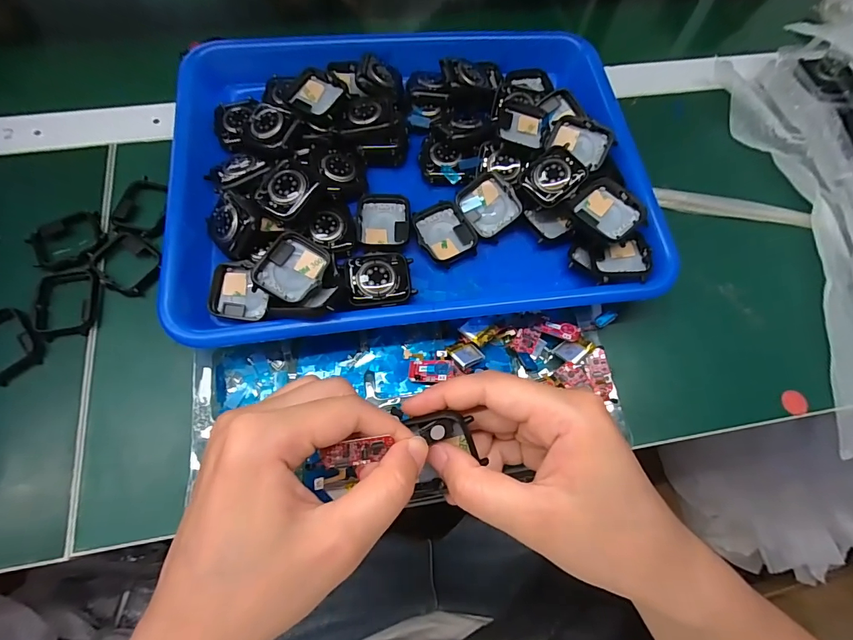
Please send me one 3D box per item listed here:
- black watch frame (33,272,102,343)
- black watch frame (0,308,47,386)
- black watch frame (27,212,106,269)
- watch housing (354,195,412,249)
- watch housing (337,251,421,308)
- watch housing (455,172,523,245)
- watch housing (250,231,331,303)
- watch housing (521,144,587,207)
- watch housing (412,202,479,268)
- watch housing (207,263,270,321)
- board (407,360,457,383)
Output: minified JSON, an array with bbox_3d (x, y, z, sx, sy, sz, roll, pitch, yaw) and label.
[{"bbox_3d":[-0.238,-0.011,0.279,0.040,0.010,0.048,-1,68,-3],"label":"black watch frame"},{"bbox_3d":[-0.271,0.016,0.266,0.042,0.009,0.045,-37,74,-16],"label":"black watch frame"},{"bbox_3d":[-0.250,-0.055,0.293,0.048,0.012,0.040,-13,69,-8],"label":"black watch frame"},{"bbox_3d":[-0.030,-0.070,0.291,0.037,0.009,0.039,-1,68,-3],"label":"watch housing"},{"bbox_3d":[-0.030,-0.027,0.266,0.043,0.008,0.035,-6,69,-5],"label":"watch housing"},{"bbox_3d":[0.045,-0.082,0.297,0.036,0.009,0.041,-35,77,5],"label":"watch housing"},{"bbox_3d":[-0.082,-0.032,0.258,0.037,0.010,0.041,23,68,-2],"label":"watch housing"},{"bbox_3d":[0.088,-0.100,0.290,0.040,0.010,0.037,-36,81,8],"label":"watch housing"},{"bbox_3d":[0.012,-0.060,0.291,0.038,0.010,0.042,-29,72,-13],"label":"watch housing"},{"bbox_3d":[-0.119,-0.018,0.264,0.036,0.016,0.033,8,68,1],"label":"watch housing"},{"bbox_3d":[0.004,0.033,0.264,0.031,0.004,0.015,-4,67,16],"label":"board"}]

